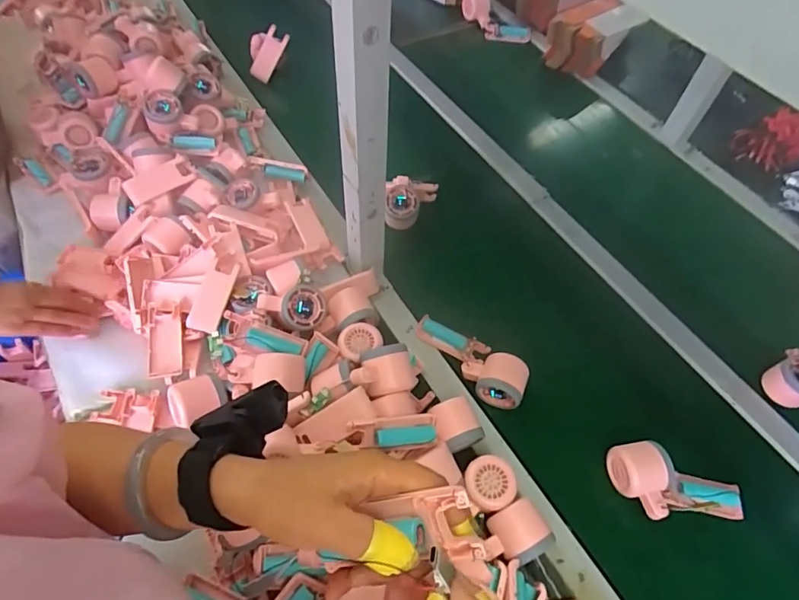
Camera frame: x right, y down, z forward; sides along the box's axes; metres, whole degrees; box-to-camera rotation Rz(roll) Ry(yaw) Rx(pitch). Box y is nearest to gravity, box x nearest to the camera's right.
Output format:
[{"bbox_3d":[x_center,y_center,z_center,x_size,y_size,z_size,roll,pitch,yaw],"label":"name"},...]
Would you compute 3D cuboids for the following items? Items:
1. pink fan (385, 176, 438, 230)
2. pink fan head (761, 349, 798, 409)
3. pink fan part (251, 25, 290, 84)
[{"bbox_3d":[0.020,-0.160,0.790,0.084,0.056,0.087,2,57,0],"label":"pink fan"},{"bbox_3d":[0.545,0.112,0.662,0.066,0.050,0.065,1,57,-1],"label":"pink fan head"},{"bbox_3d":[-0.271,-0.491,0.969,0.059,0.133,0.029,29,57,-17],"label":"pink fan part"}]

